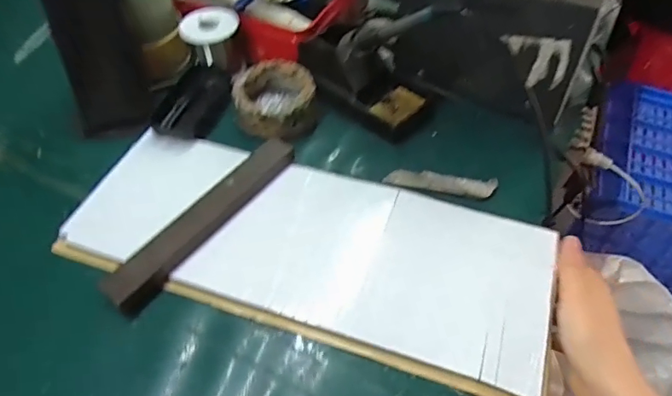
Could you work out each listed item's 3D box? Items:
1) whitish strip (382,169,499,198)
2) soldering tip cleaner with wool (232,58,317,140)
[{"bbox_3d":[0.100,-0.015,0.476,0.103,0.004,0.022,7,60,16],"label":"whitish strip"},{"bbox_3d":[-0.065,-0.106,0.527,0.084,0.034,0.090,1,49,-1],"label":"soldering tip cleaner with wool"}]

